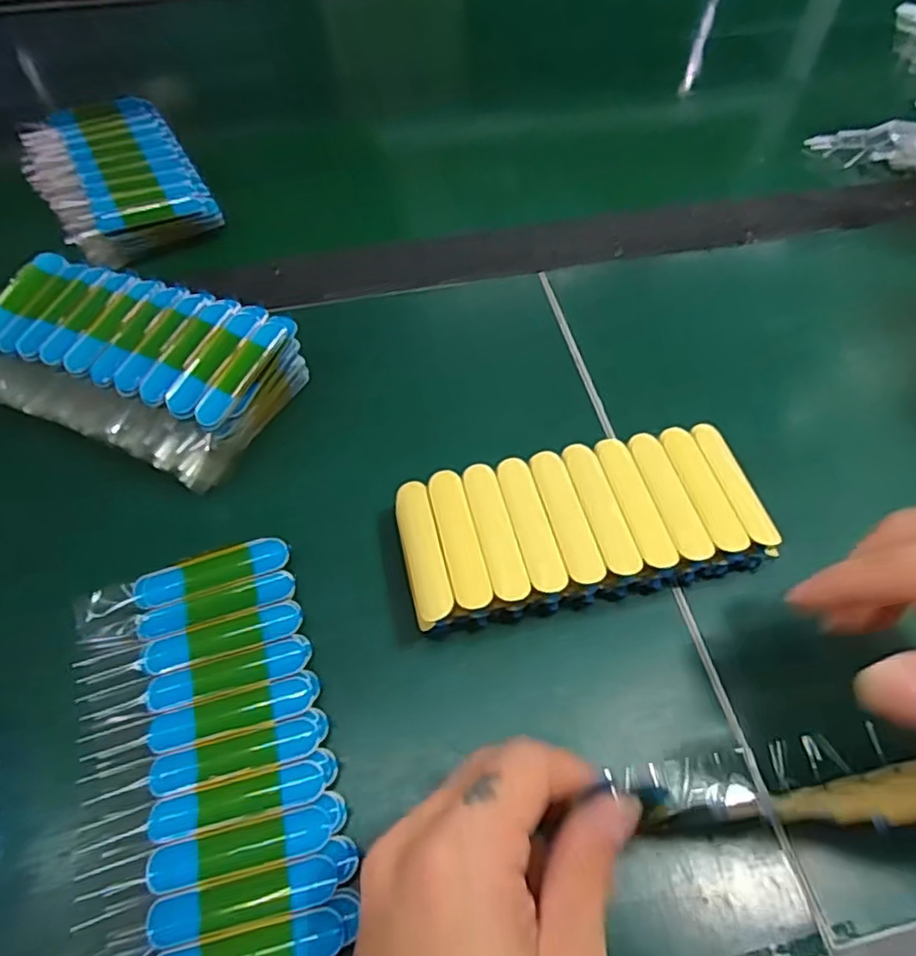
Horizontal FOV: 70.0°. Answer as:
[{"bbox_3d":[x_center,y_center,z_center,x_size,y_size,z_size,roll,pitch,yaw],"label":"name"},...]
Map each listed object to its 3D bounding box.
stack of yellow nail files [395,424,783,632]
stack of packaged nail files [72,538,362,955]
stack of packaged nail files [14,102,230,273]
[{"bbox_3d":[0.052,0.022,0.287,0.149,0.032,0.066,-10,58,-7],"label":"stack of yellow nail files"},{"bbox_3d":[-0.097,0.101,0.246,0.091,0.009,0.153,-15,58,-10],"label":"stack of packaged nail files"},{"bbox_3d":[-0.226,-0.201,0.430,0.093,0.023,0.165,-26,61,-16],"label":"stack of packaged nail files"}]

